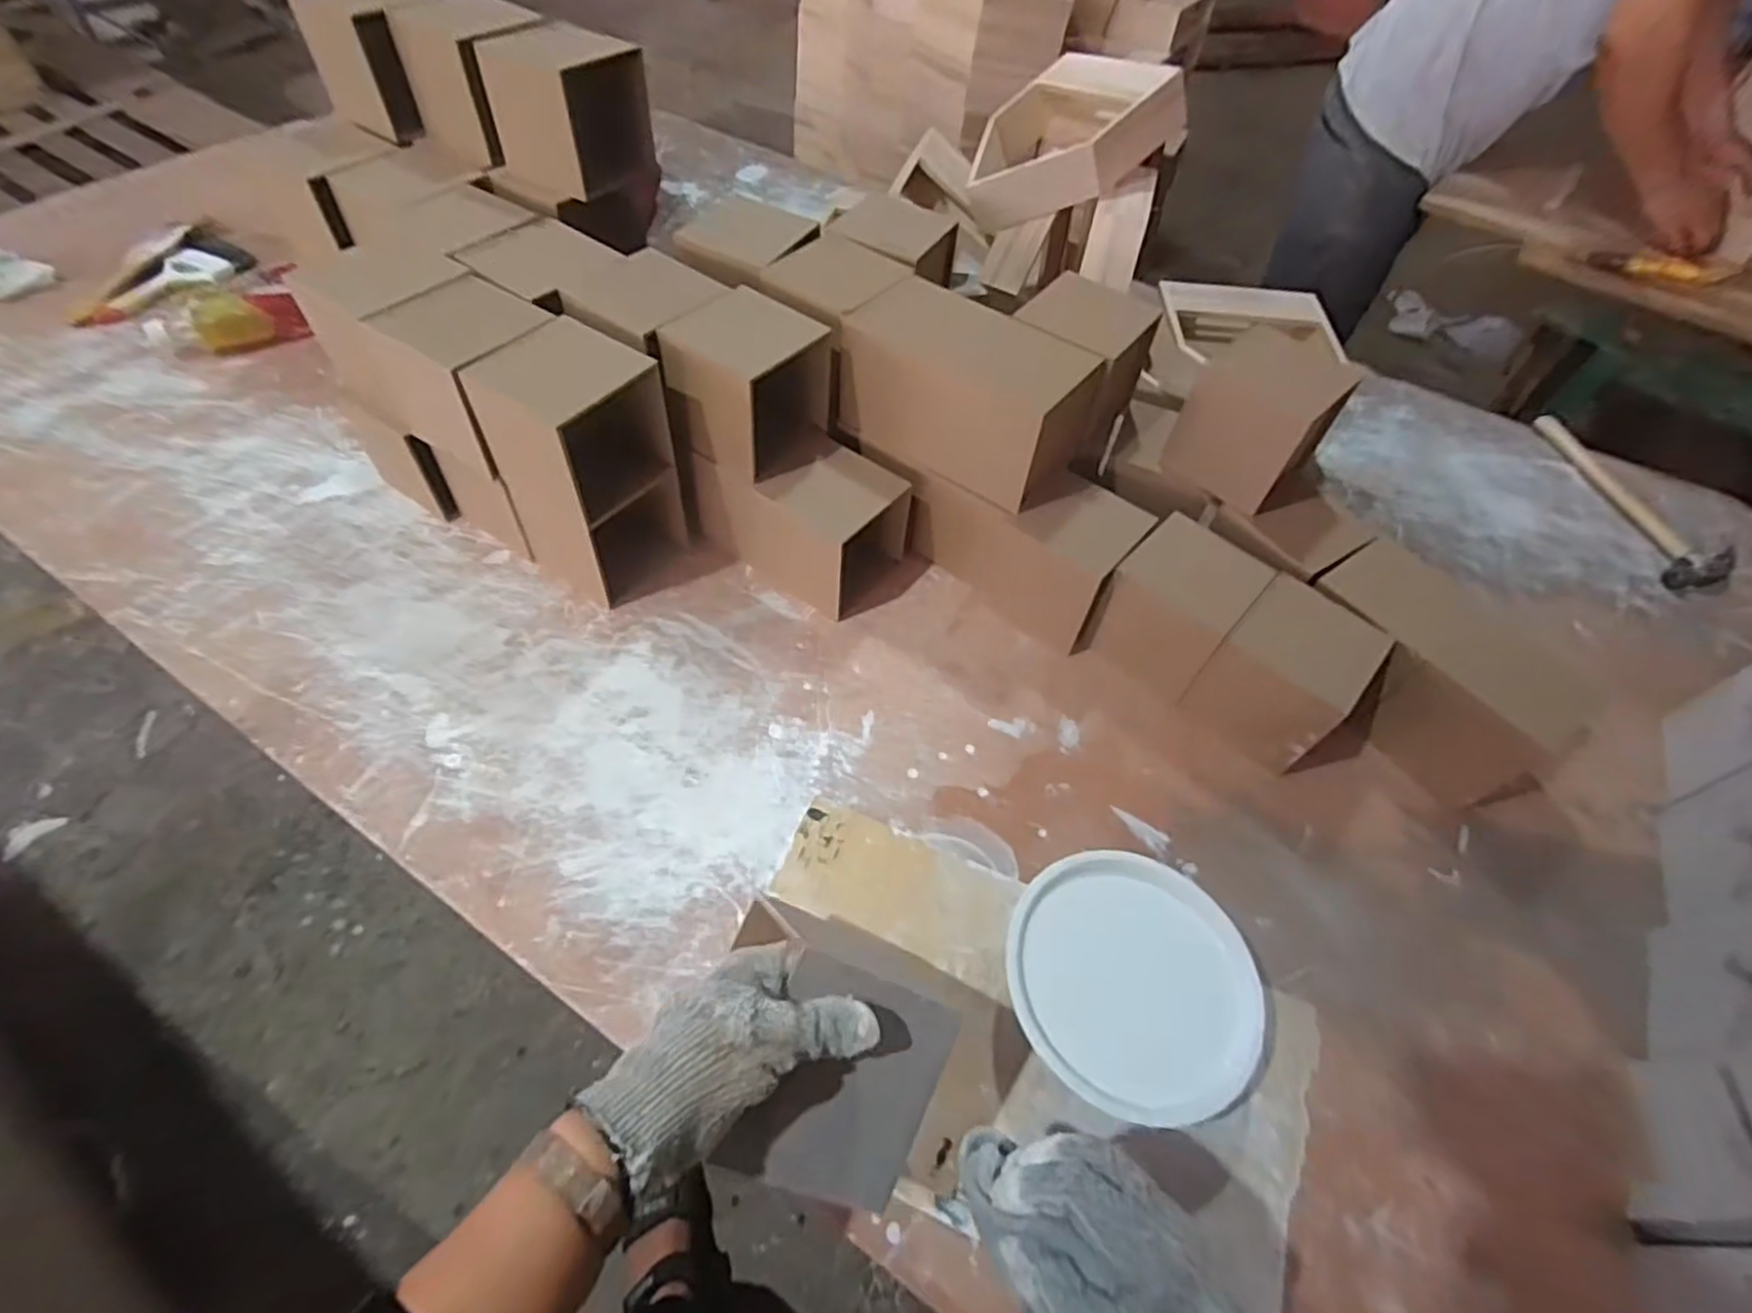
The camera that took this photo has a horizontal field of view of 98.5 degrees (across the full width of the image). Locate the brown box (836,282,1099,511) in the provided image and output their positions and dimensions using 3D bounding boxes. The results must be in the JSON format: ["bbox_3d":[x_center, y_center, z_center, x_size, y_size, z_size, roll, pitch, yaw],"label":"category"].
[{"bbox_3d":[0.085,-0.254,0.724,0.220,0.107,0.123,34,57,19],"label":"brown box"}]

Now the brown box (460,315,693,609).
[{"bbox_3d":[-0.260,-0.167,0.690,0.109,0.220,0.111,30,56,16],"label":"brown box"}]

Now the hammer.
[{"bbox_3d":[0.927,-0.199,0.926,0.077,0.037,0.290,3,53,-3],"label":"hammer"}]

